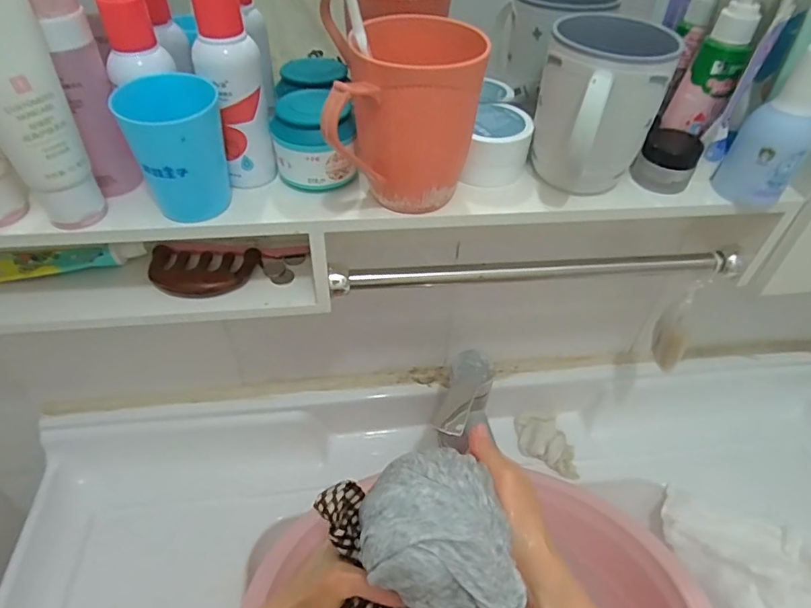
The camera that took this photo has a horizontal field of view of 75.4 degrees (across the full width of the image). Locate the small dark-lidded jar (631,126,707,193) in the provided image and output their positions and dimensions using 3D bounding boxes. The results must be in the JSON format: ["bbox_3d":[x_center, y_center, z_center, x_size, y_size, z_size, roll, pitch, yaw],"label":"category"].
[{"bbox_3d":[0.210,-0.116,0.420,0.043,0.031,0.052,24,48,23],"label":"small dark-lidded jar"}]

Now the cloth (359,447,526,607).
[{"bbox_3d":[0.021,0.154,0.326,0.087,0.067,0.113,-10,45,-12],"label":"cloth"}]

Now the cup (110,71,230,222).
[{"bbox_3d":[-0.150,-0.100,0.353,0.060,0.088,0.067,-14,45,-15],"label":"cup"}]

